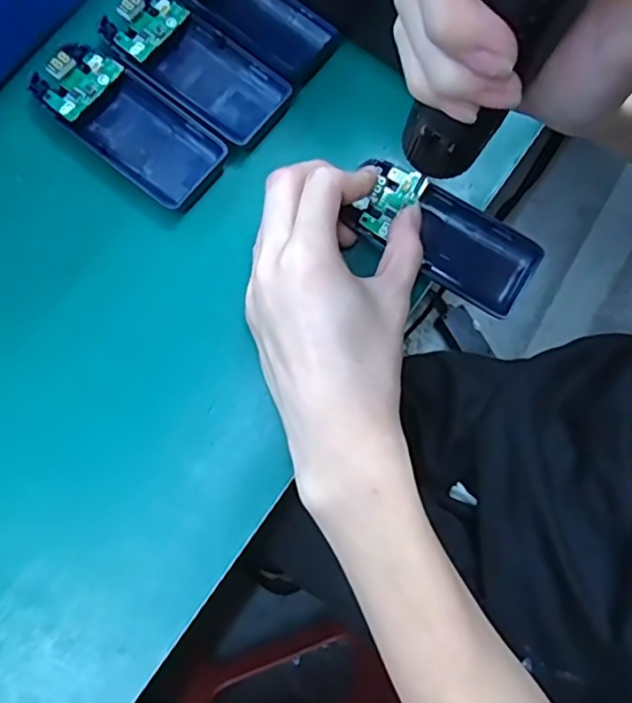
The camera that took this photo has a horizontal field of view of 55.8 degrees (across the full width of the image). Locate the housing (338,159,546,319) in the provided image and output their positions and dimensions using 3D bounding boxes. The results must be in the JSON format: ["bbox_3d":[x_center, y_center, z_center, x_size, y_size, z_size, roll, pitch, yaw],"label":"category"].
[{"bbox_3d":[0.065,-0.058,0.307,0.098,0.015,0.045,30,78,-3],"label":"housing"}]

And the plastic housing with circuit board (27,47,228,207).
[{"bbox_3d":[-0.097,-0.118,0.305,0.100,0.023,0.045,36,78,5],"label":"plastic housing with circuit board"}]

